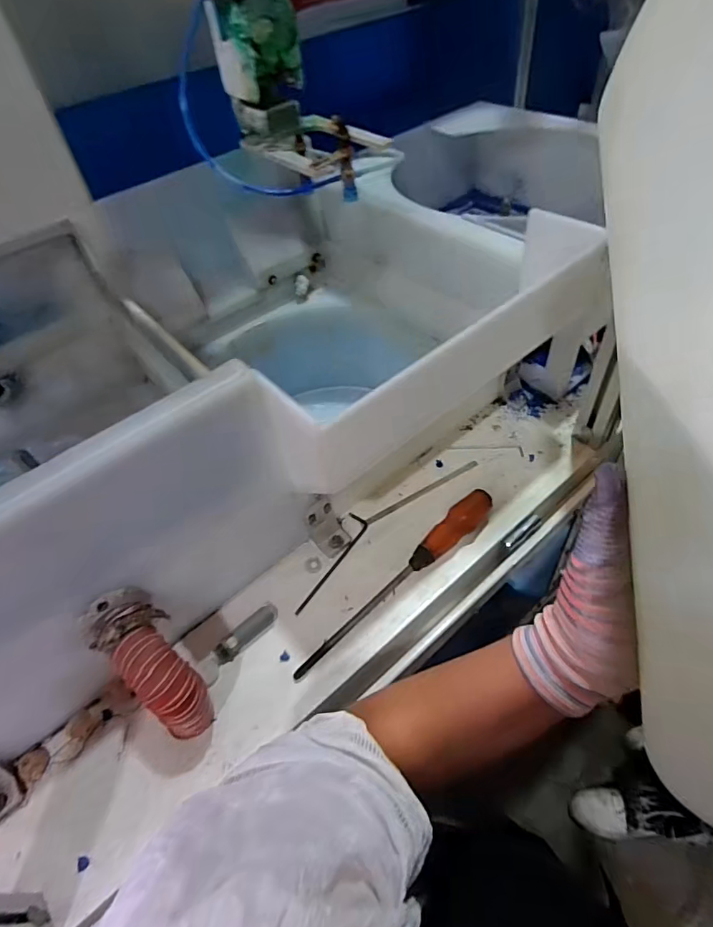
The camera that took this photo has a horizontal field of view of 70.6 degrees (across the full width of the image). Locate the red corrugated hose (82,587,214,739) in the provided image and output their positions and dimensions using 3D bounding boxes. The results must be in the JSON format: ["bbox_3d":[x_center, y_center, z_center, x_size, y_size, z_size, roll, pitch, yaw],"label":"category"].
[{"bbox_3d":[-0.183,0.186,0.465,0.054,0.075,0.159,-36,93,-23],"label":"red corrugated hose"}]

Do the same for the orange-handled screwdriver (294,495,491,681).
[{"bbox_3d":[0.048,0.125,0.562,0.289,0.036,0.029,-35,55,-22],"label":"orange-handled screwdriver"}]

